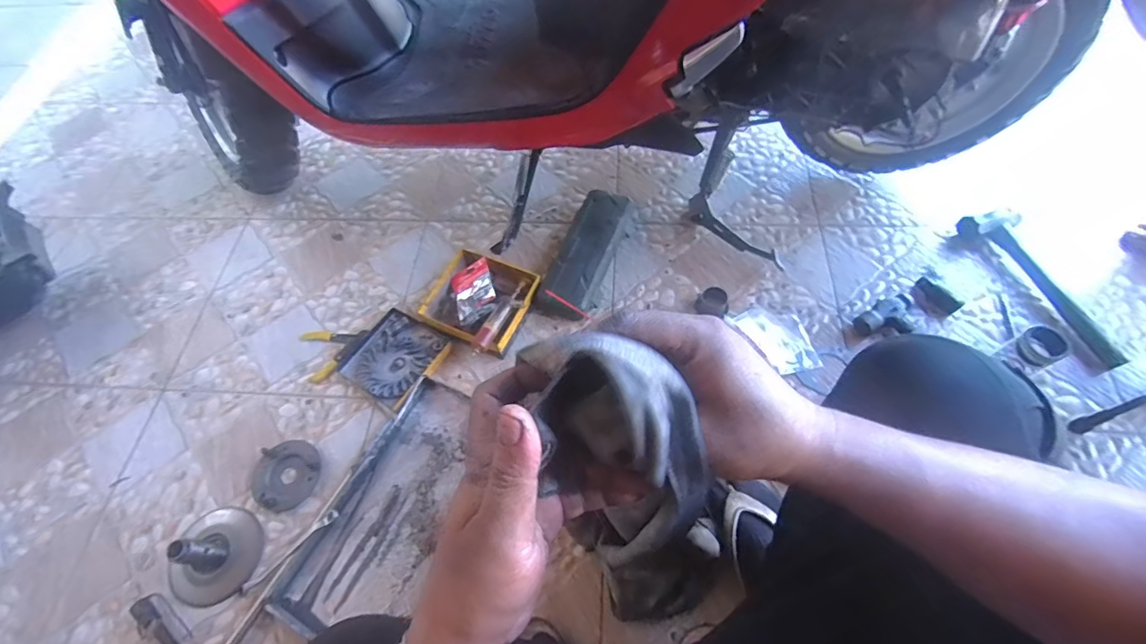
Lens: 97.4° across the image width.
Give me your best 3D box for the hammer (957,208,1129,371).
[{"bbox_3d":[0.857,-0.075,0.910,0.080,0.050,0.343,-19,61,-8],"label":"hammer"}]

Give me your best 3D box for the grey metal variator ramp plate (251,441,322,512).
[{"bbox_3d":[-0.468,0.249,0.821,0.109,0.019,0.104,-1,60,3],"label":"grey metal variator ramp plate"}]

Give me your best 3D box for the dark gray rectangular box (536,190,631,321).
[{"bbox_3d":[0.027,-0.135,0.992,0.104,0.060,0.294,18,63,13],"label":"dark gray rectangular box"}]

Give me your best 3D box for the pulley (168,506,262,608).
[{"bbox_3d":[-0.541,0.335,0.732,0.126,0.086,0.134,8,61,8],"label":"pulley"}]

